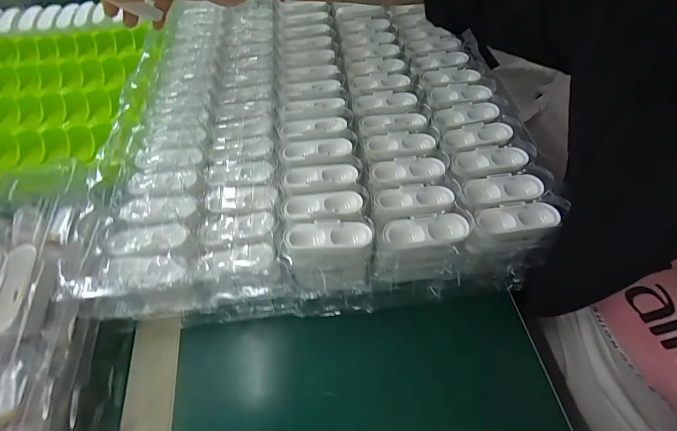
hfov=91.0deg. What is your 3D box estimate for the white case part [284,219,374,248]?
[{"bbox_3d":[-0.008,0.016,0.256,0.065,0.010,0.023,-5,58,0],"label":"white case part"}]

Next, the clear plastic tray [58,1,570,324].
[{"bbox_3d":[-0.029,-0.114,0.352,0.381,0.035,0.426,-5,58,0],"label":"clear plastic tray"}]

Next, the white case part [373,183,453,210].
[{"bbox_3d":[0.064,-0.014,0.281,0.065,0.009,0.025,-4,58,1],"label":"white case part"}]

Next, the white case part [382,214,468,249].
[{"bbox_3d":[0.068,0.012,0.258,0.064,0.009,0.022,-8,58,-2],"label":"white case part"}]

